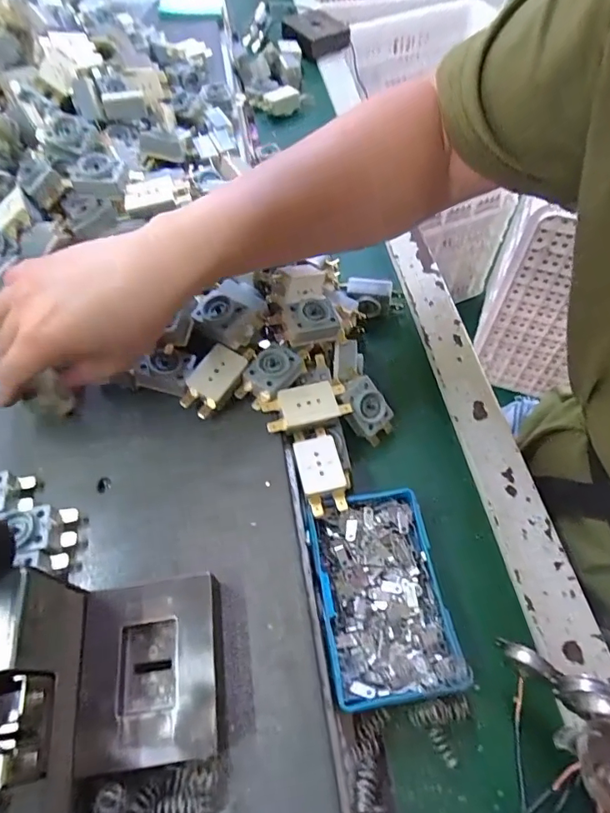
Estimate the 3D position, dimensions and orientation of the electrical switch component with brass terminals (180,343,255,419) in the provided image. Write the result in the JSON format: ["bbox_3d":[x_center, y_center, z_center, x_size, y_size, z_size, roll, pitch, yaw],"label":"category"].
[{"bbox_3d":[-0.061,-0.019,0.334,0.031,0.024,0.054,21,60,14],"label":"electrical switch component with brass terminals"}]

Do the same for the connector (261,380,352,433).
[{"bbox_3d":[0.002,0.001,0.330,0.058,0.013,0.029,-13,72,-13],"label":"connector"}]

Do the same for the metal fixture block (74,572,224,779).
[{"bbox_3d":[-0.076,0.133,0.245,0.068,0.024,0.079,-7,57,-4],"label":"metal fixture block"}]

